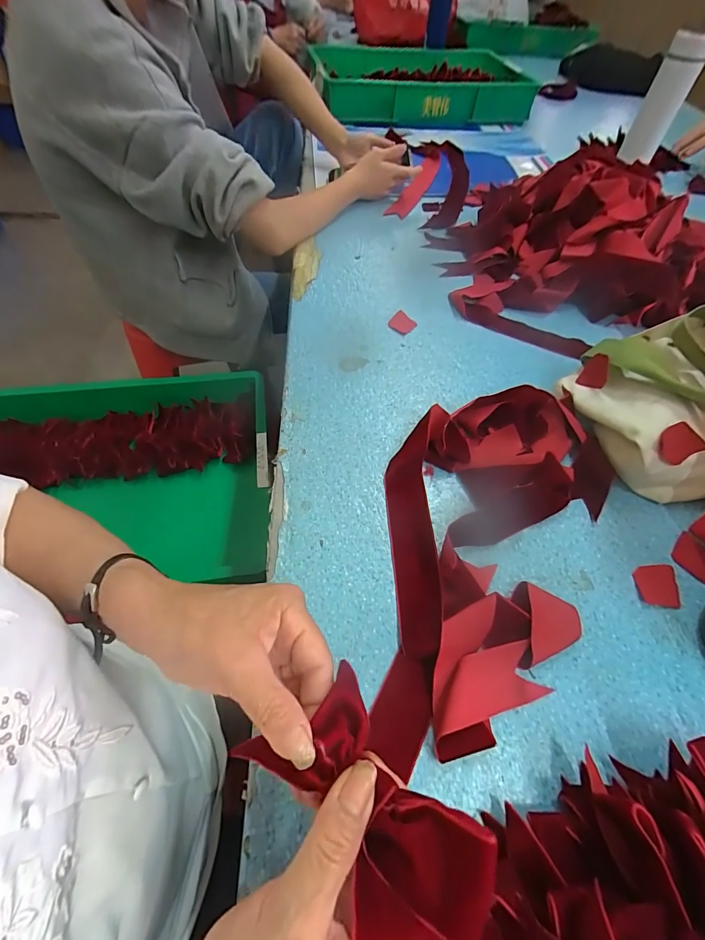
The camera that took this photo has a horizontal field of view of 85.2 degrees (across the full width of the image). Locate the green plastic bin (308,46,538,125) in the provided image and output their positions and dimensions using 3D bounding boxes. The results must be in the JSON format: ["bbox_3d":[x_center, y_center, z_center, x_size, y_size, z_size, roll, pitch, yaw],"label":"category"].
[{"bbox_3d":[0.183,-1.036,1.021,0.537,0.091,0.344,-5,56,-6],"label":"green plastic bin"}]

